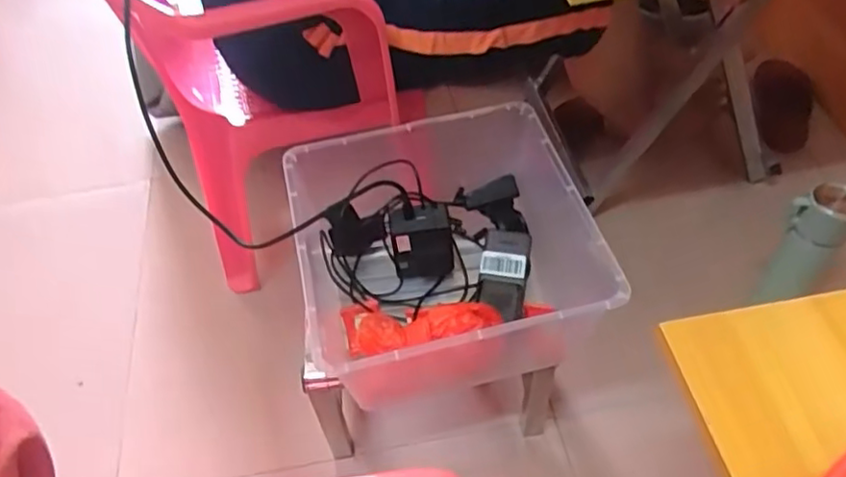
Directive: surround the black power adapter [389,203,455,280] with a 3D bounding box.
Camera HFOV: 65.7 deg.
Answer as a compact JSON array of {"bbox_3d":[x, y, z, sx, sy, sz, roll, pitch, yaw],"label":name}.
[{"bbox_3d":[0.003,0.005,0.784,0.080,0.082,0.042,-2,31,6],"label":"black power adapter"}]

